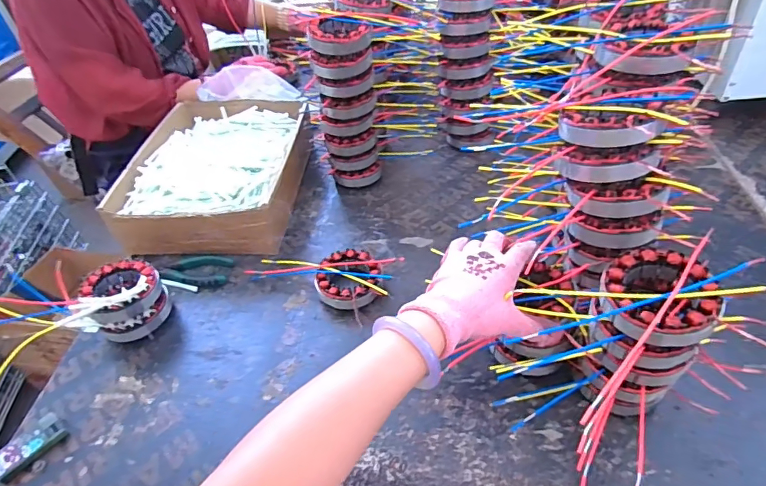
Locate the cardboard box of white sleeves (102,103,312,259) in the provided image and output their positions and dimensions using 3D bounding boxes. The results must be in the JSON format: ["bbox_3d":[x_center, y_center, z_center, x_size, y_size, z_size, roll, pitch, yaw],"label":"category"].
[{"bbox_3d":[-0.254,-0.124,0.764,0.254,0.092,0.318,-3,44,4],"label":"cardboard box of white sleeves"}]

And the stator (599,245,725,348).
[{"bbox_3d":[0.225,0.044,0.389,0.085,0.046,0.090,-4,44,4],"label":"stator"}]

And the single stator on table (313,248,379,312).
[{"bbox_3d":[-0.045,0.049,0.611,0.081,0.024,0.093,-2,44,5],"label":"single stator on table"}]

